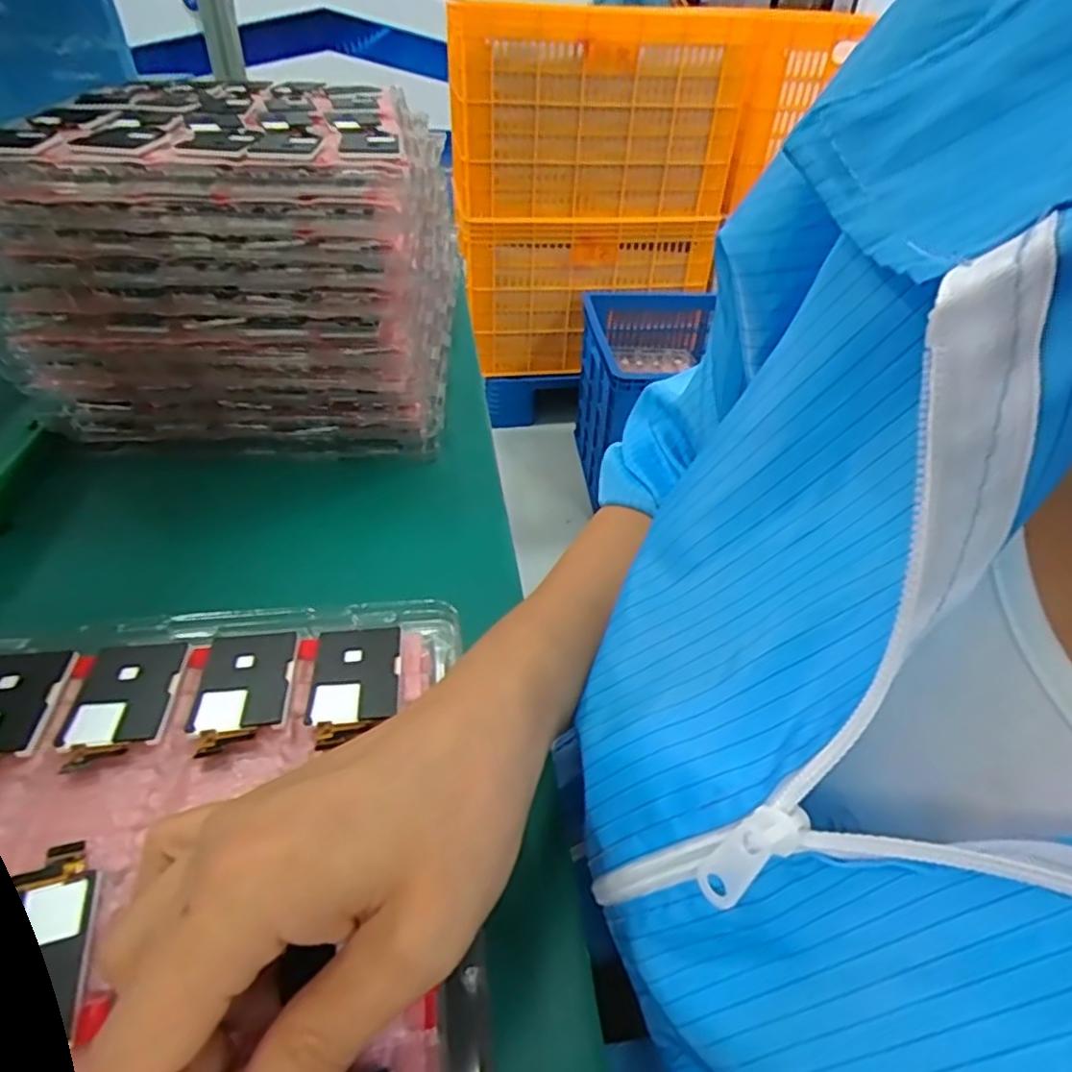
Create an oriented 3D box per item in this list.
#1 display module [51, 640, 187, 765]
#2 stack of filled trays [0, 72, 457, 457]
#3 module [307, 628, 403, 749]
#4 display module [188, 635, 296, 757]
[{"bbox_3d":[-0.159,0.063,0.256,0.035,0.008,0.049,-4,39,-9],"label":"display module"},{"bbox_3d":[-0.208,-0.212,0.491,0.258,0.182,0.271,-3,39,-7],"label":"stack of filled trays"},{"bbox_3d":[-0.074,0.060,0.268,0.035,0.008,0.053,-2,39,-6],"label":"module"},{"bbox_3d":[-0.115,0.060,0.262,0.033,0.004,0.052,0,42,-11],"label":"display module"}]

